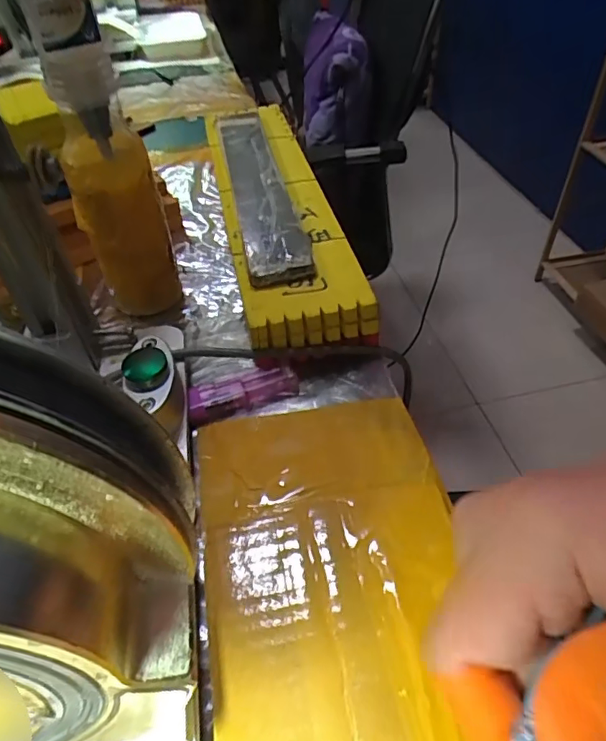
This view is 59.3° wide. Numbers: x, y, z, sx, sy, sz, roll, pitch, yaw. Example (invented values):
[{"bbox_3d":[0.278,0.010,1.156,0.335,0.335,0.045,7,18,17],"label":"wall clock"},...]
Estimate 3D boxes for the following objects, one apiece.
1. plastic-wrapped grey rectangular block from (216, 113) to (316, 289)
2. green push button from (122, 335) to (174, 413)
[{"bbox_3d":[-0.039,-0.159,0.439,0.045,0.011,0.285,-9,46,-7],"label":"plastic-wrapped grey rectangular block"},{"bbox_3d":[-0.081,0.001,0.280,0.026,0.011,0.043,-12,46,-9],"label":"green push button"}]

